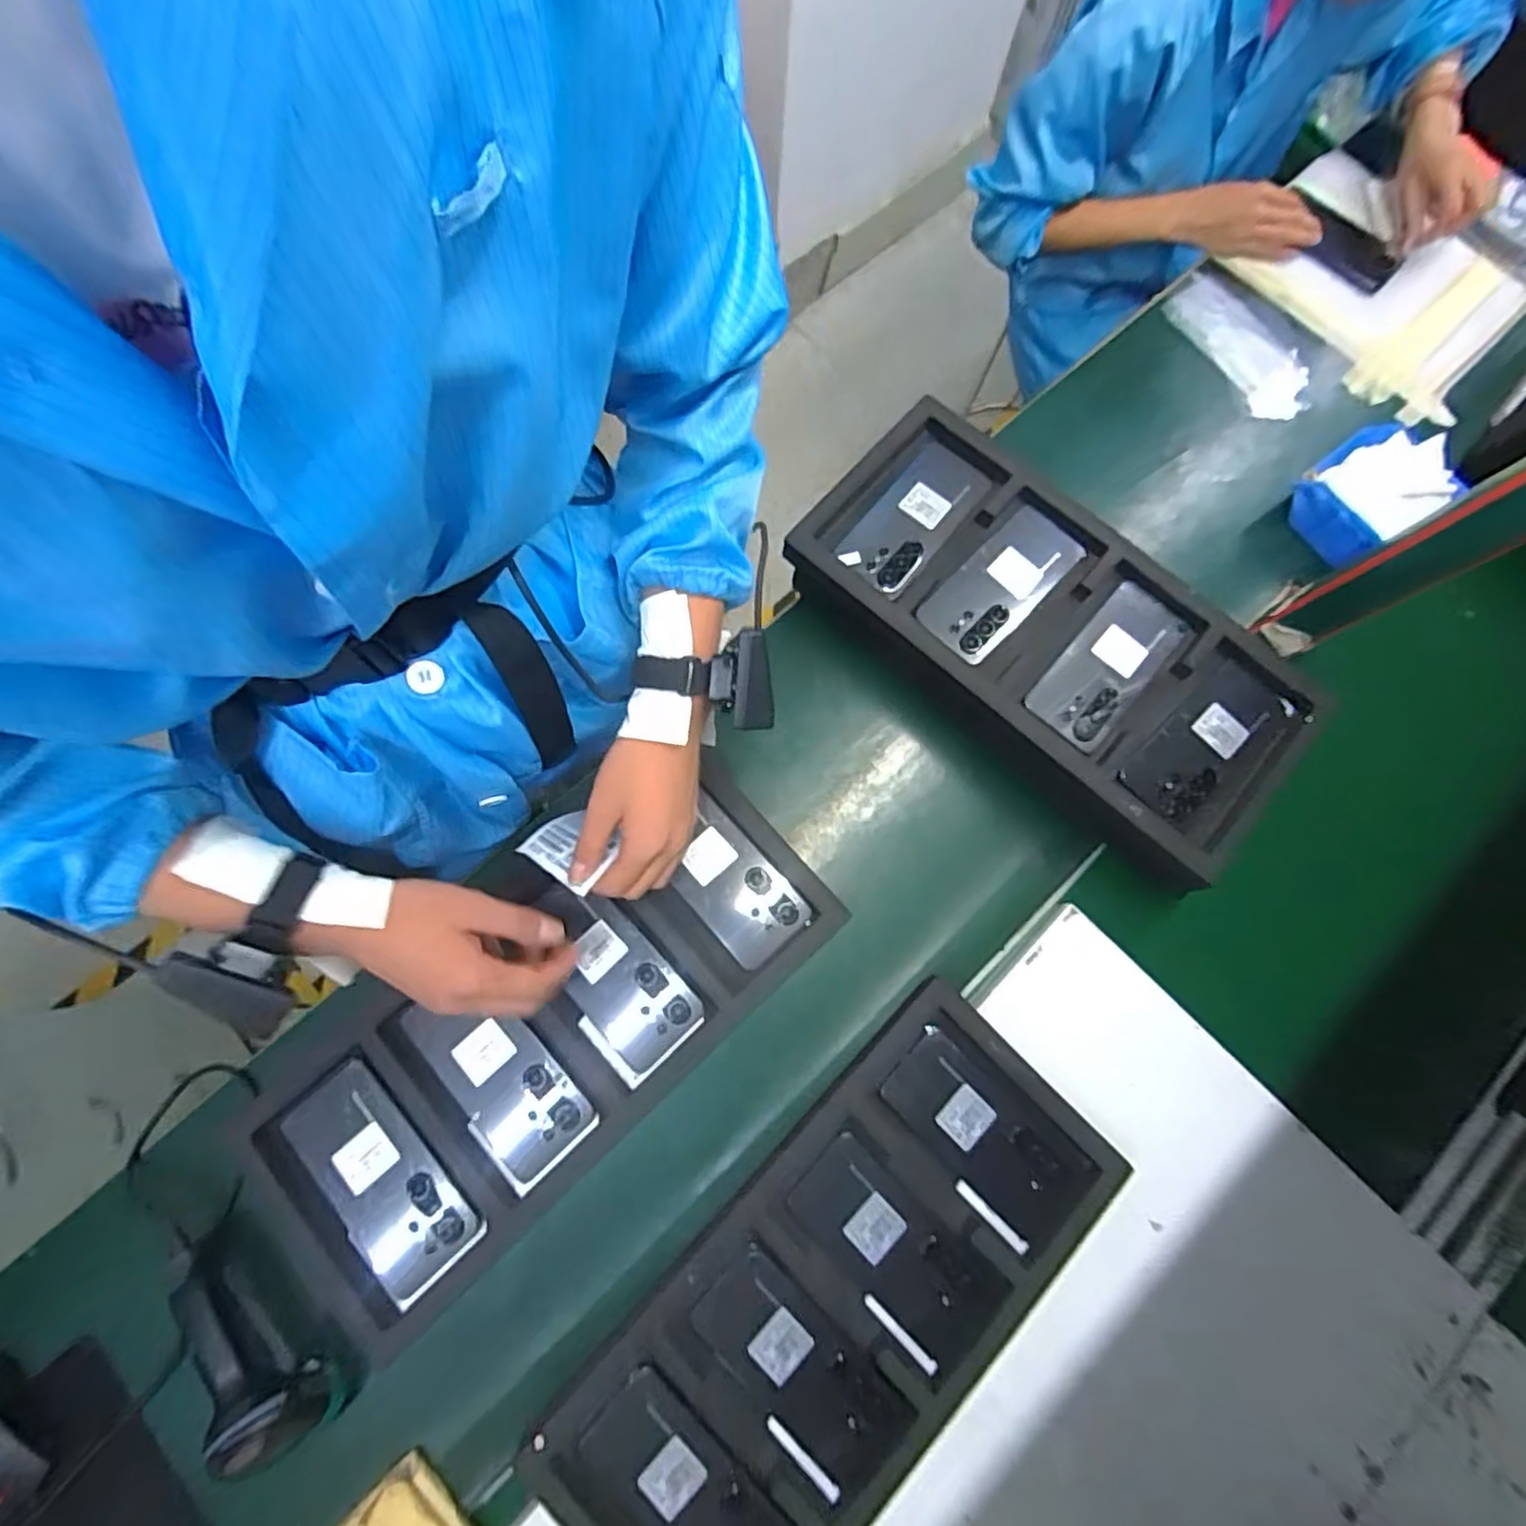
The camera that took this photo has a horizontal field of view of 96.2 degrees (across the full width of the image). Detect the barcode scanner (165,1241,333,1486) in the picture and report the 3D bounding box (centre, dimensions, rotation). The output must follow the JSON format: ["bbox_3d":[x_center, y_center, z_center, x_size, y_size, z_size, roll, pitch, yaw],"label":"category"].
[{"bbox_3d":[-0.405,0.453,0.519,0.163,0.072,0.062,41,78,8],"label":"barcode scanner"}]

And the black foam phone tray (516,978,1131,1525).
[{"bbox_3d":[0.060,0.431,0.554,0.220,0.046,0.474,44,78,9],"label":"black foam phone tray"}]

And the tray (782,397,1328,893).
[{"bbox_3d":[0.264,-0.122,0.635,0.479,0.042,0.240,42,78,8],"label":"tray"}]

